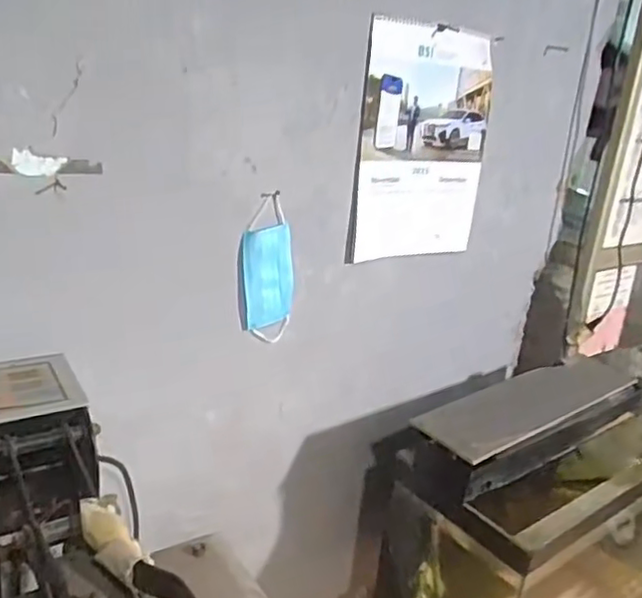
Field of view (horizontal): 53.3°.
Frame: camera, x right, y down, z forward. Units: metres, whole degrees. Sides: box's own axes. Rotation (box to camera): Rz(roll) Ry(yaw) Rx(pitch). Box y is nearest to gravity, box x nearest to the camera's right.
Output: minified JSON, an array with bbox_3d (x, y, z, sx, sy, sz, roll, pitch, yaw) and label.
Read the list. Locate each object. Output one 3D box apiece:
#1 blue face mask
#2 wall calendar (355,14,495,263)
[{"bbox_3d":[-0.085,-0.045,1.073,0.094,0.245,0.013,-13,28,-32],"label":"blue face mask"},{"bbox_3d":[0.196,-0.284,1.185,0.279,0.401,0.031,-7,24,-34],"label":"wall calendar"}]

